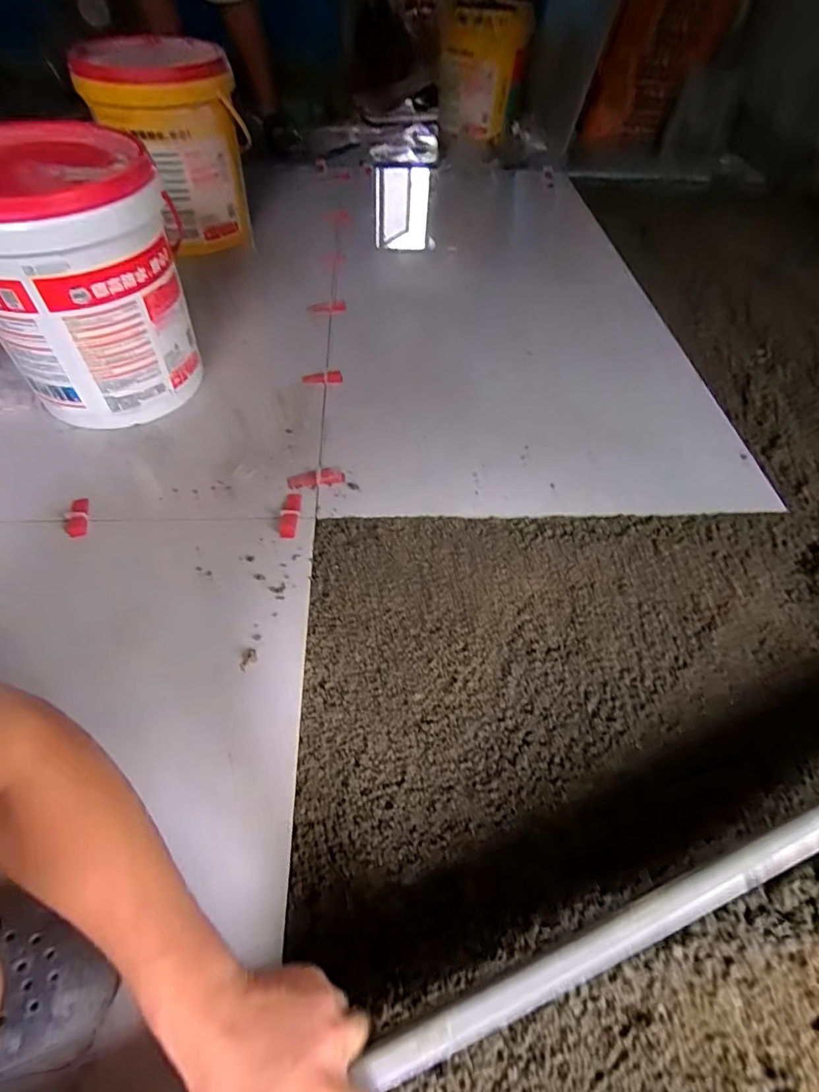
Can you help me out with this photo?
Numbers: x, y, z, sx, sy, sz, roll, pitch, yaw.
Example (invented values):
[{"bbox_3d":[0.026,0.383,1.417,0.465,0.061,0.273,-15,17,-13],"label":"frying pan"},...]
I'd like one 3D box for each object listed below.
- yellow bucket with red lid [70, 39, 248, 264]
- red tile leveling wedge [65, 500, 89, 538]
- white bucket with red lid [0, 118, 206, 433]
[{"bbox_3d":[-0.527,-0.884,1.196,0.320,0.371,0.323,-14,54,-13],"label":"yellow bucket with red lid"},{"bbox_3d":[-0.484,-0.042,0.754,0.028,0.015,0.065,-11,54,-10],"label":"red tile leveling wedge"},{"bbox_3d":[-0.513,-0.402,0.824,0.281,0.360,0.297,1,53,-1],"label":"white bucket with red lid"}]

